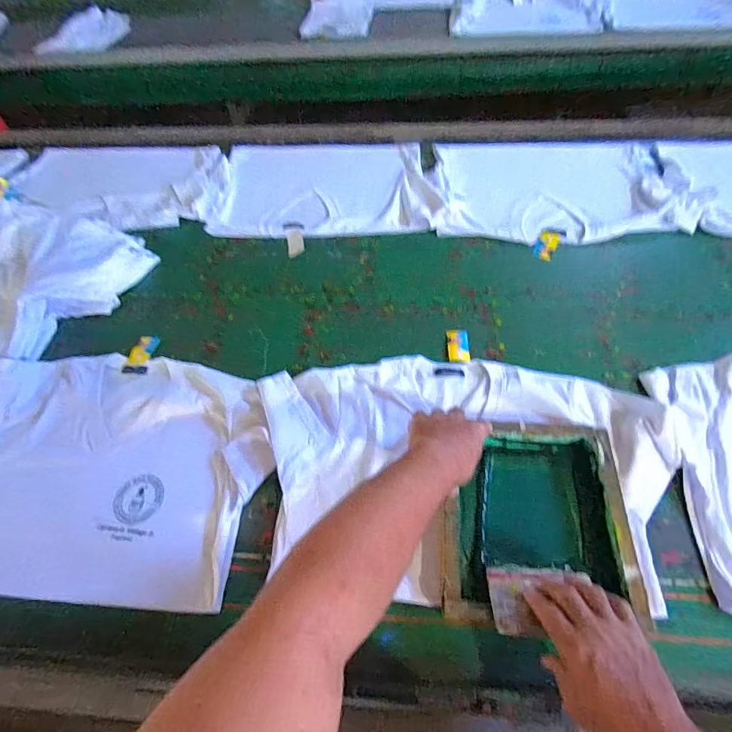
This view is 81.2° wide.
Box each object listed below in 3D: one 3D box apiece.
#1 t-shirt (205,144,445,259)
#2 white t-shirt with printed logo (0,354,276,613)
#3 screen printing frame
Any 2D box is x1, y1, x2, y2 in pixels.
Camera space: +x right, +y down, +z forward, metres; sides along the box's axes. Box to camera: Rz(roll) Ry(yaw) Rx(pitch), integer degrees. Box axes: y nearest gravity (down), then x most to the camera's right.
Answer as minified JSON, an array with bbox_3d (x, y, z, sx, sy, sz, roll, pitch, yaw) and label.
[{"bbox_3d":[-0.107,-0.437,1.052,0.555,0.037,0.409,3,57,5],"label":"t-shirt"},{"bbox_3d":[-0.427,0.149,0.680,0.539,0.021,0.377,3,57,5],"label":"white t-shirt with printed logo"},{"bbox_3d":[0.228,0.209,0.582,0.236,0.051,0.264,3,57,5],"label":"screen printing frame"}]

